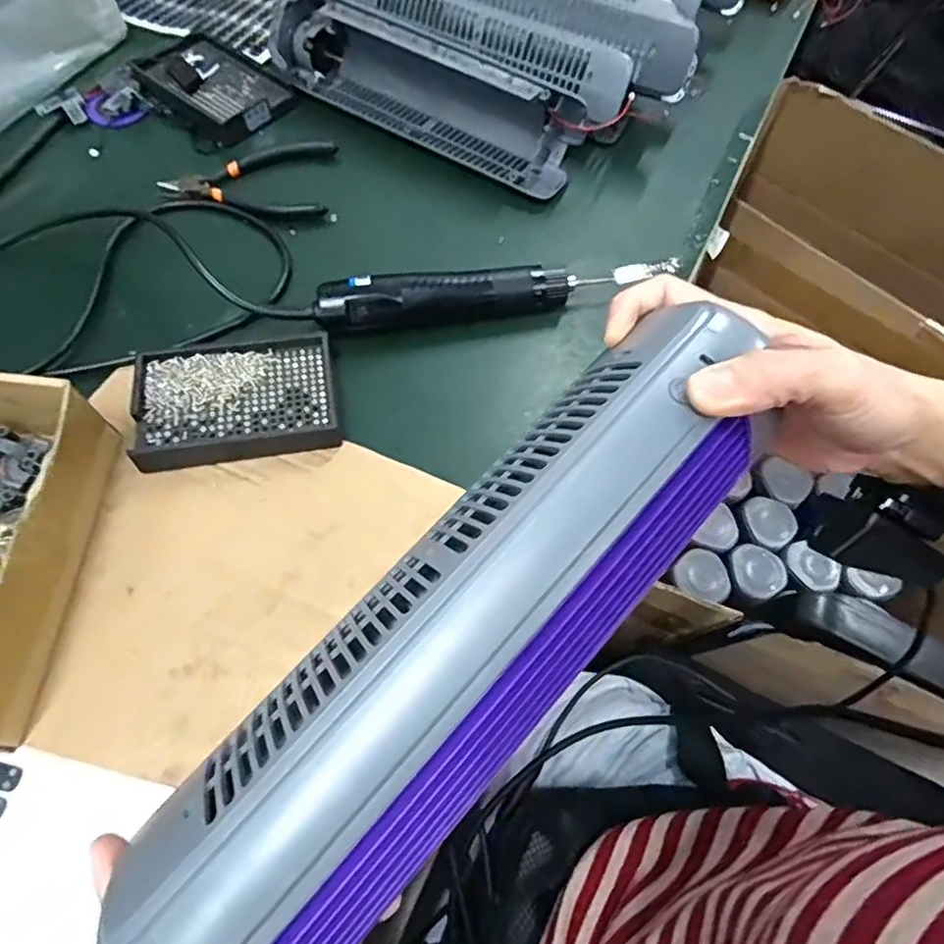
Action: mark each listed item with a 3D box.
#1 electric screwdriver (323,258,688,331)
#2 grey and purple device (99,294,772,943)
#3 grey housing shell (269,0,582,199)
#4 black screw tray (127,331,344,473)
[{"bbox_3d":[0.018,-0.142,0.472,0.278,0.037,0.043,-12,64,-9],"label":"electric screwdriver"},{"bbox_3d":[0.005,0.049,0.218,0.078,0.043,0.290,40,77,16],"label":"grey and purple device"},{"bbox_3d":[-0.050,-0.360,0.559,0.308,0.066,0.077,29,65,11],"label":"grey housing shell"},{"bbox_3d":[-0.165,-0.052,0.425,0.134,0.021,0.090,-10,64,-8],"label":"black screw tray"}]

